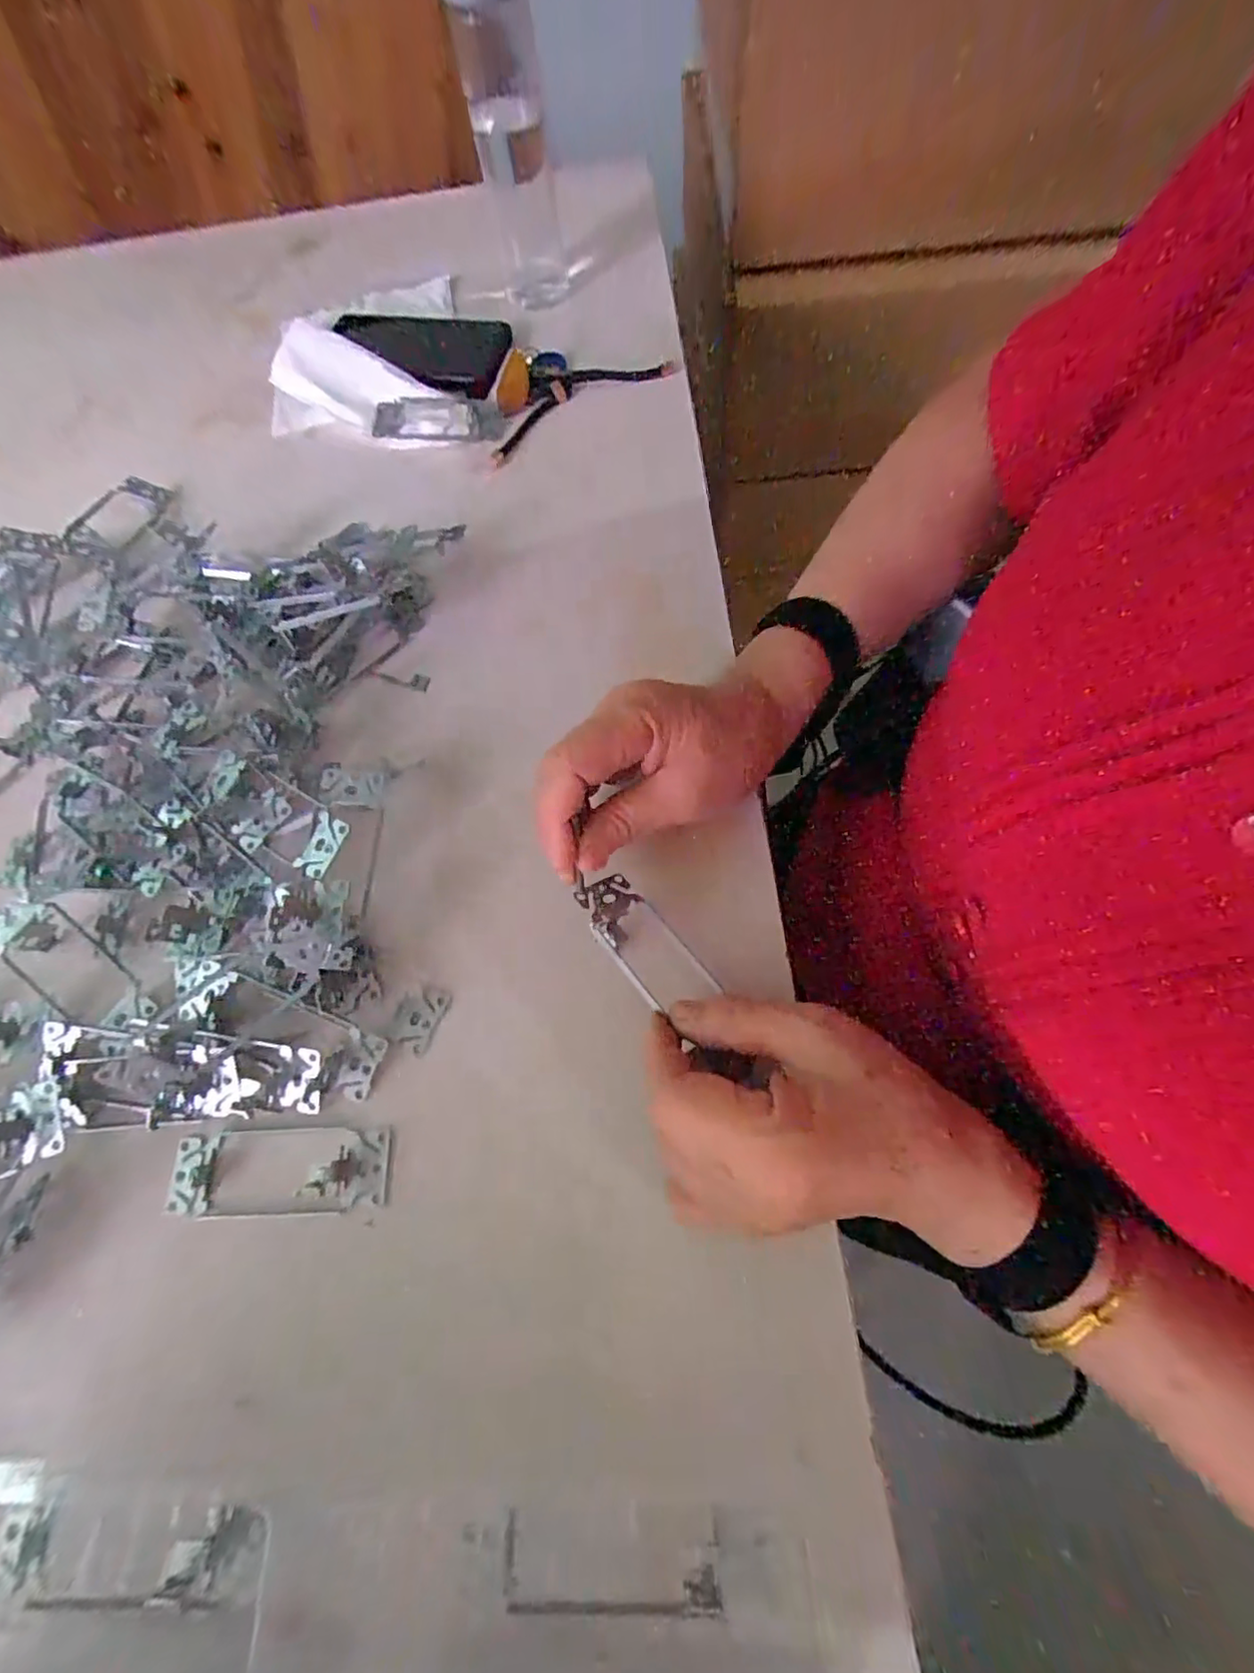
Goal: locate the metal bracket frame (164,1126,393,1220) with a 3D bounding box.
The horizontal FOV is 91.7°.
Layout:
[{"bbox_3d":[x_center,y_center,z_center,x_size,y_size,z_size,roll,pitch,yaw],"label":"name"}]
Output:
[{"bbox_3d":[-0.165,0.157,0.284,0.106,0.019,0.037,-4,67,3],"label":"metal bracket frame"}]

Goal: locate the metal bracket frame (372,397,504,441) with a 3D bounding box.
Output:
[{"bbox_3d":[-0.154,-0.336,0.492,0.105,0.008,0.039,1,82,4],"label":"metal bracket frame"}]

